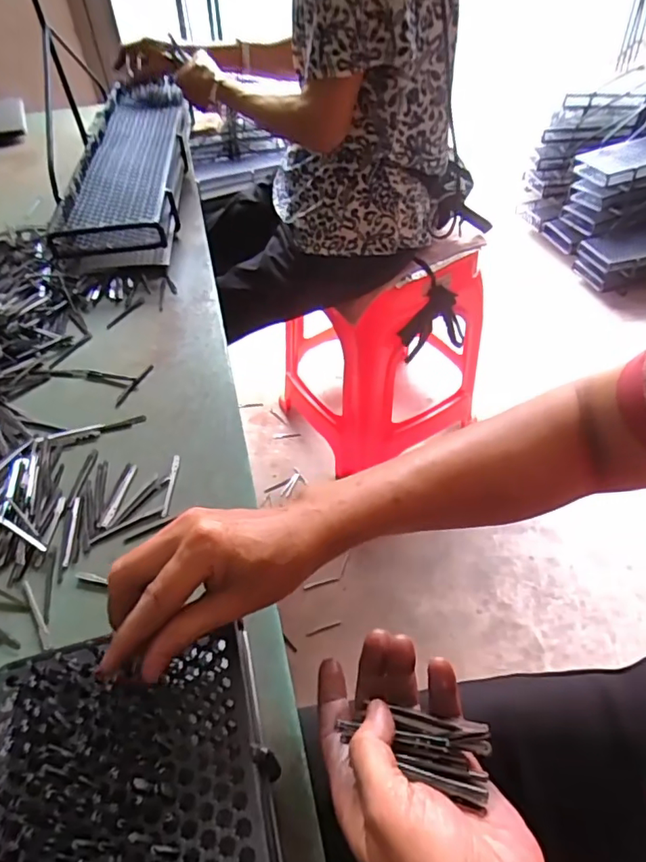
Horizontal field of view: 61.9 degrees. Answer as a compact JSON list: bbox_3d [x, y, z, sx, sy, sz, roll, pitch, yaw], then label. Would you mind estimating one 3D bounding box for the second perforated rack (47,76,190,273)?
[{"bbox_3d":[-0.302,-0.448,0.893,0.150,0.077,0.561,-5,48,-1],"label":"second perforated rack"}]

